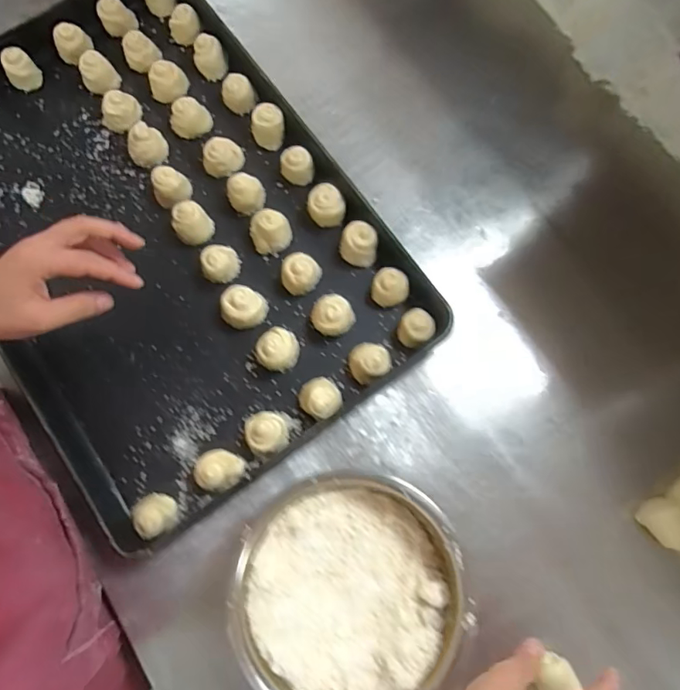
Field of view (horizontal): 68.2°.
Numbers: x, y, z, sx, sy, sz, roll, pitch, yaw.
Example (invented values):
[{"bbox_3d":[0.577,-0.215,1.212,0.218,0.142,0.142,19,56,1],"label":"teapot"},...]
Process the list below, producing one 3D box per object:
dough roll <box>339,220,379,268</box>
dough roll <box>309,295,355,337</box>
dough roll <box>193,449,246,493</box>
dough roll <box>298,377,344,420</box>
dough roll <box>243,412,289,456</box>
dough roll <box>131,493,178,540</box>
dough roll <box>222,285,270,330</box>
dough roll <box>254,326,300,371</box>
[{"bbox_3d":[0.021,-0.112,0.558,0.041,0.040,0.038,0,77,0],"label":"dough roll"},{"bbox_3d":[-0.008,-0.030,0.536,0.039,0.038,0.041,0,77,0],"label":"dough roll"},{"bbox_3d":[-0.121,0.127,0.507,0.044,0.032,0.040,0,77,0],"label":"dough roll"},{"bbox_3d":[-0.021,0.055,0.516,0.042,0.041,0.045,0,77,0],"label":"dough roll"},{"bbox_3d":[-0.075,0.089,0.511,0.041,0.038,0.045,0,77,0],"label":"dough roll"},{"bbox_3d":[-0.181,0.166,0.493,0.035,0.035,0.040,-25,78,-5],"label":"dough roll"},{"bbox_3d":[-0.103,-0.039,0.540,0.047,0.030,0.042,-6,77,-1],"label":"dough roll"},{"bbox_3d":[-0.065,0.004,0.530,0.040,0.036,0.043,0,77,0],"label":"dough roll"}]

